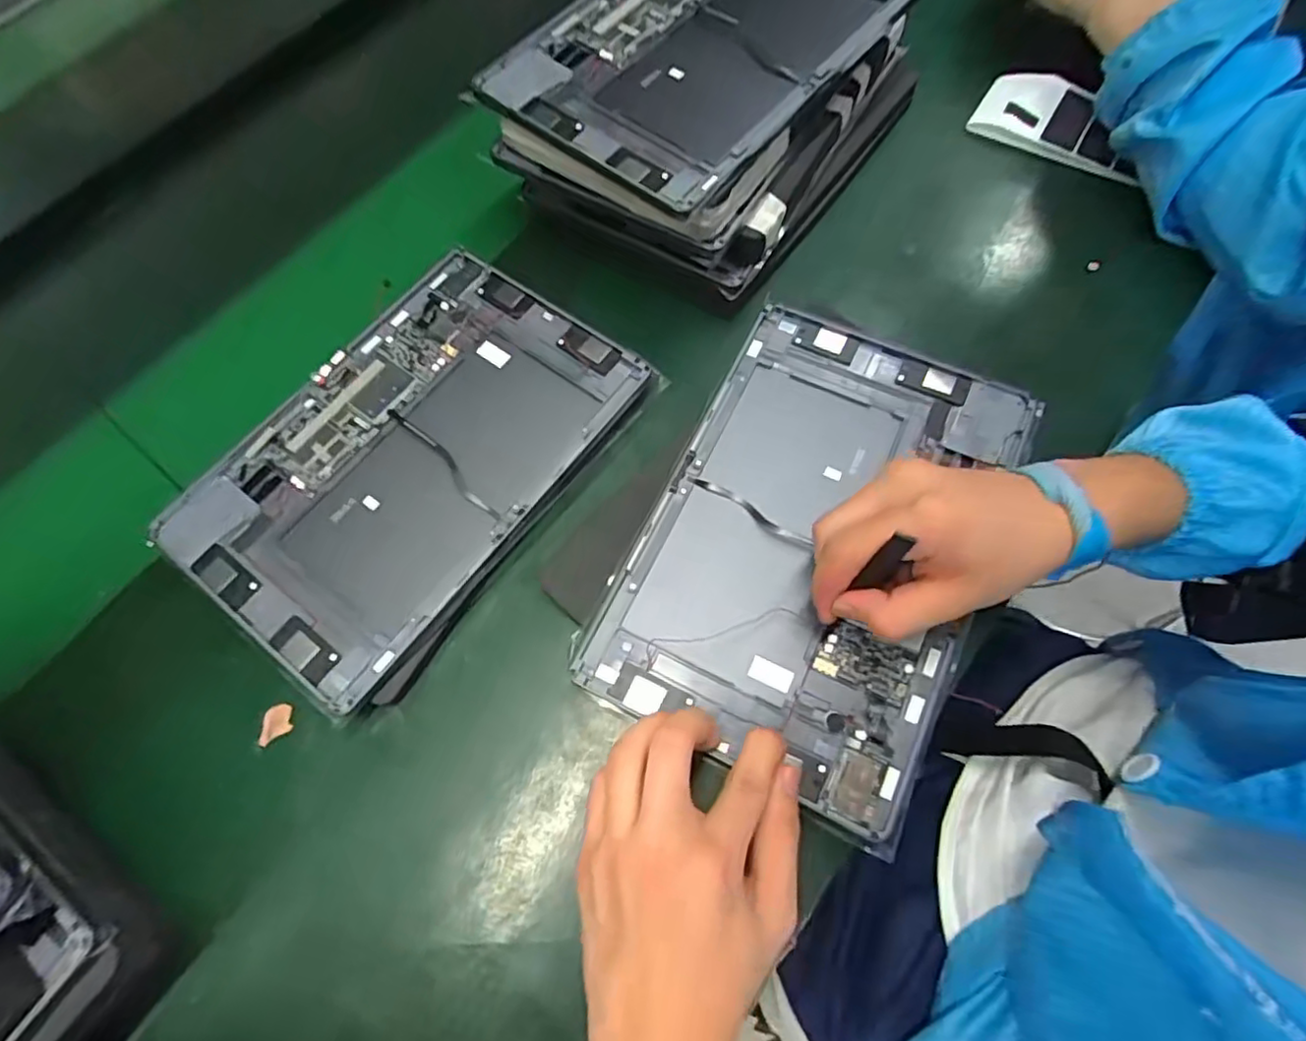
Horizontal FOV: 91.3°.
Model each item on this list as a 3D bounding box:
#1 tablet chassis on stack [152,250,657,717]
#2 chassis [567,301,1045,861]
[{"bbox_3d":[-0.143,-0.041,0.376,0.169,0.008,0.255,36,74,14],"label":"tablet chassis on stack"},{"bbox_3d":[0.087,0.008,0.342,0.169,0.009,0.251,24,73,12],"label":"chassis"}]

